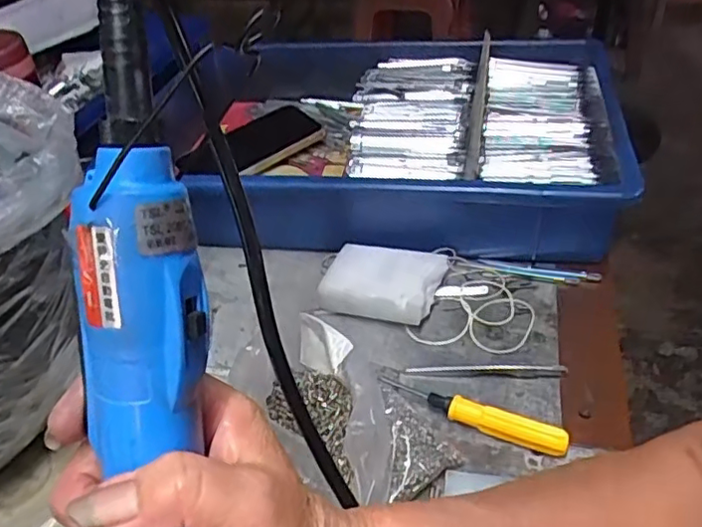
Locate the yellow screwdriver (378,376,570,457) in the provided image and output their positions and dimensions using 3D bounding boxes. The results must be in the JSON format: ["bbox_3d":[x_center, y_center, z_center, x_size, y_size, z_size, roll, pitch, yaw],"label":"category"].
[{"bbox_3d":[0.072,0.088,0.371,0.113,0.015,0.015,18,44,27],"label":"yellow screwdriver"}]

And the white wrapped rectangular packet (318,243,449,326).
[{"bbox_3d":[0.024,0.015,0.470,0.086,0.031,0.061,11,41,19],"label":"white wrapped rectangular packet"}]

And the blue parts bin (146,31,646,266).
[{"bbox_3d":[0.028,-0.114,0.584,0.411,0.099,0.274,5,39,12],"label":"blue parts bin"}]

